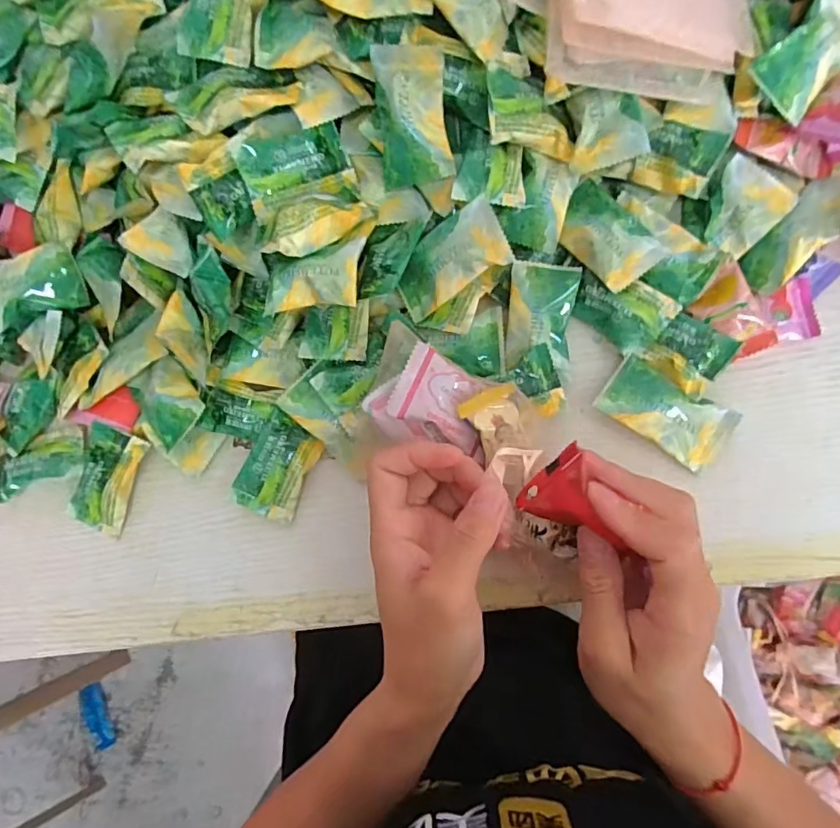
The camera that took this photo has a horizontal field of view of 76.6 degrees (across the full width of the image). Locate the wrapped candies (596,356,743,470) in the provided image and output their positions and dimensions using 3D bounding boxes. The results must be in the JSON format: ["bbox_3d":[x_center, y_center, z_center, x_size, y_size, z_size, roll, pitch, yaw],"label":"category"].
[{"bbox_3d":[0.139,-0.001,0.298,0.069,0.008,0.038,34,86,11],"label":"wrapped candies"}]

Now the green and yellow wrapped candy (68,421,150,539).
[{"bbox_3d":[-0.200,0.042,0.338,0.040,0.016,0.066,23,84,11],"label":"green and yellow wrapped candy"}]

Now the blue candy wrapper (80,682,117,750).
[{"bbox_3d":[-0.648,0.609,1.069,0.050,0.013,0.130,-15,79,5],"label":"blue candy wrapper"}]

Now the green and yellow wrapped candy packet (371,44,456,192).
[{"bbox_3d":[-0.004,-0.162,0.290,0.038,0.015,0.068,-5,115,5],"label":"green and yellow wrapped candy packet"}]

